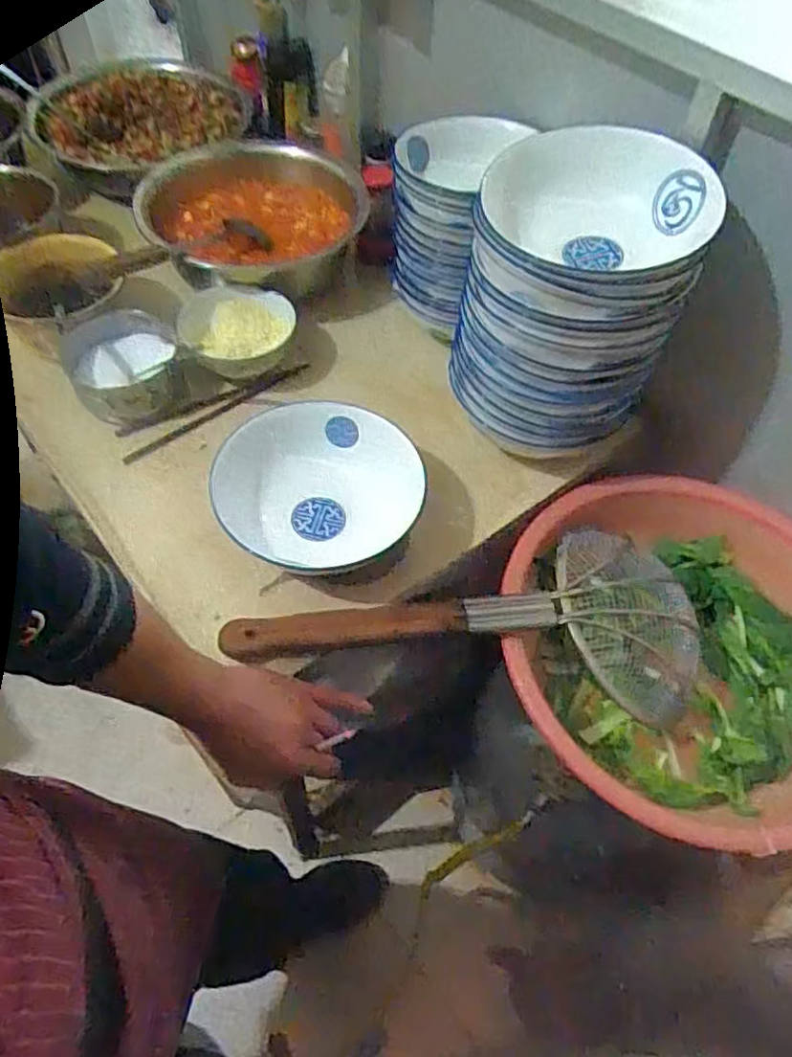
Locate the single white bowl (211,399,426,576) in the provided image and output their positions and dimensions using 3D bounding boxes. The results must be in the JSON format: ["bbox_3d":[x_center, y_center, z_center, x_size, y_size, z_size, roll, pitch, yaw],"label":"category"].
[{"bbox_3d":[-0.079,-0.045,0.747,0.212,0.065,0.183,-26,60,-19],"label":"single white bowl"}]

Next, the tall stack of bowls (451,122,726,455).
[{"bbox_3d":[0.175,-0.229,0.720,0.213,0.255,0.201,12,56,6],"label":"tall stack of bowls"}]

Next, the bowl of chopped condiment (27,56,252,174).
[{"bbox_3d":[-0.390,-0.665,1.124,0.294,0.083,0.333,7,55,2],"label":"bowl of chopped condiment"}]

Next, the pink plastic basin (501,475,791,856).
[{"bbox_3d":[0.301,0.139,0.766,0.362,0.166,0.398,1,55,-2],"label":"pink plastic basin"}]

